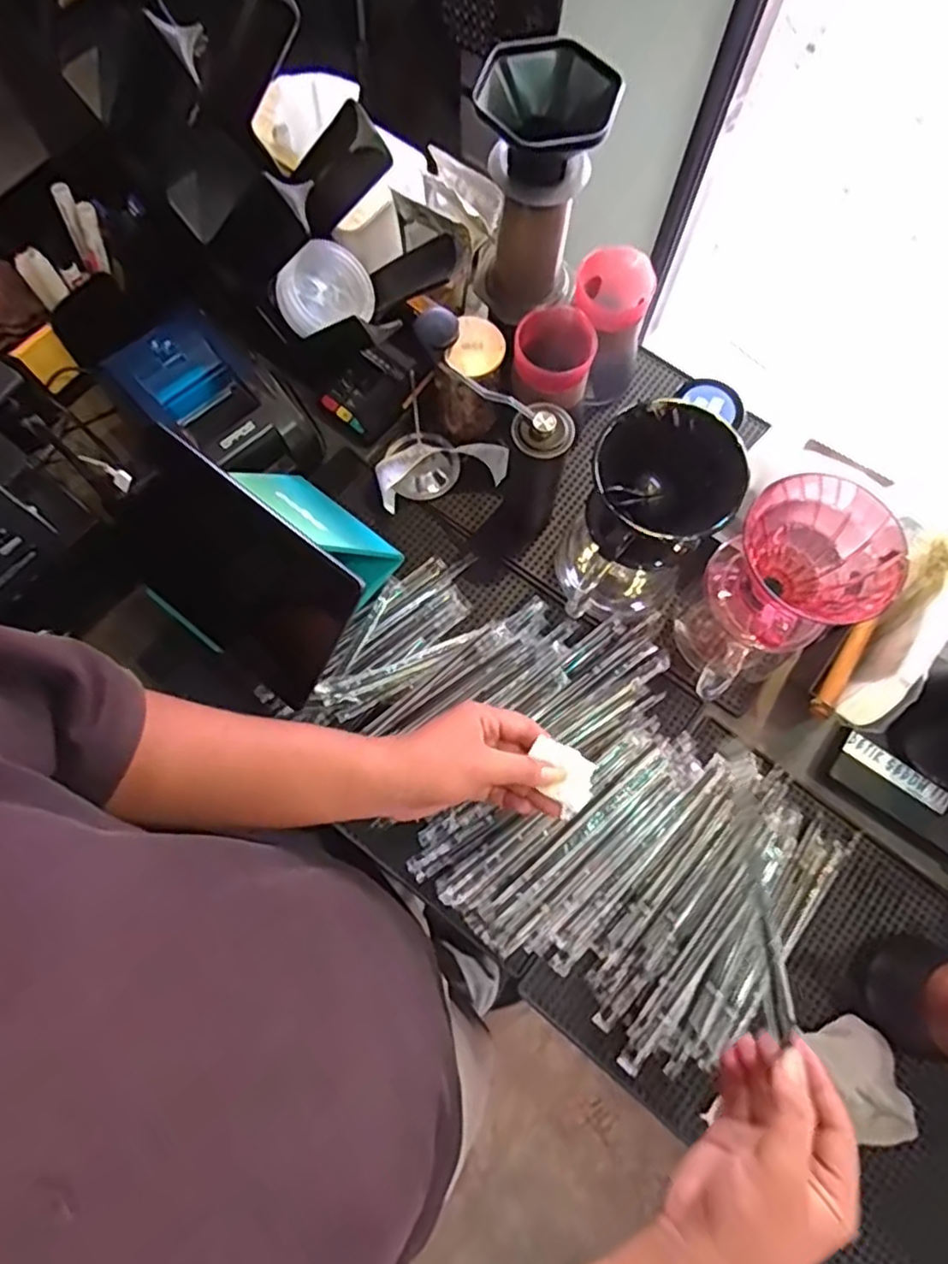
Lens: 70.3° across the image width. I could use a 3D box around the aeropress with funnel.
[{"bbox_3d":[0.050,-0.367,0.587,0.102,0.207,0.095,0,72,-1],"label":"aeropress with funnel"}]

